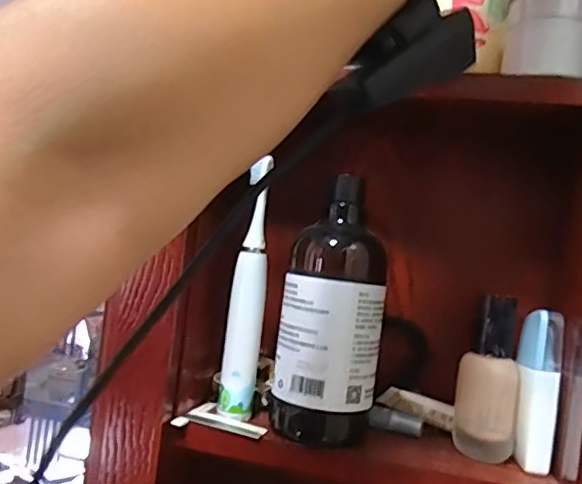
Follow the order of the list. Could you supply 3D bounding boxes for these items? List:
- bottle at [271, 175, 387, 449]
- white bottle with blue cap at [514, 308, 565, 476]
[{"bbox_3d":[0.024,0.048,0.380,0.051,0.166,0.064,8,-1,-40],"label":"bottle"},{"bbox_3d":[0.160,0.095,0.362,0.025,0.099,0.019,7,-1,20],"label":"white bottle with blue cap"}]

